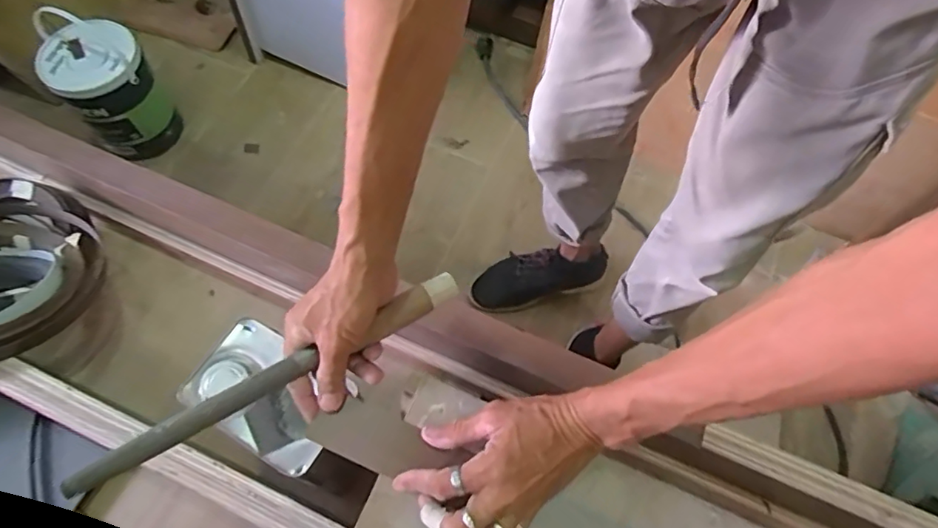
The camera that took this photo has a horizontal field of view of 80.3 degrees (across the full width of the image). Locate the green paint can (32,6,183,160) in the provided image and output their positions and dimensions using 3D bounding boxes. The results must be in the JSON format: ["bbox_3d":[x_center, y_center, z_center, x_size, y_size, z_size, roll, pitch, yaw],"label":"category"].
[{"bbox_3d":[-0.683,-0.331,1.068,0.161,0.261,0.153,1,65,-2],"label":"green paint can"}]

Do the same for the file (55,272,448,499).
[{"bbox_3d":[-0.146,0.086,0.435,0.311,0.019,0.022,-28,69,-17],"label":"file"}]

